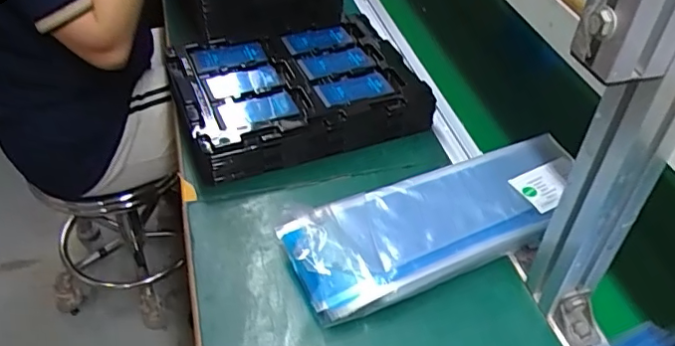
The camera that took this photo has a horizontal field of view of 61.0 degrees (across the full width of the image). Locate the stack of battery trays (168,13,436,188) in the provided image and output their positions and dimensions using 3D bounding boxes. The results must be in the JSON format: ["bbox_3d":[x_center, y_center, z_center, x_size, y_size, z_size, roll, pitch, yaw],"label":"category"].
[{"bbox_3d":[-0.052,-0.106,0.712,0.274,0.065,0.210,-14,47,-19],"label":"stack of battery trays"}]

